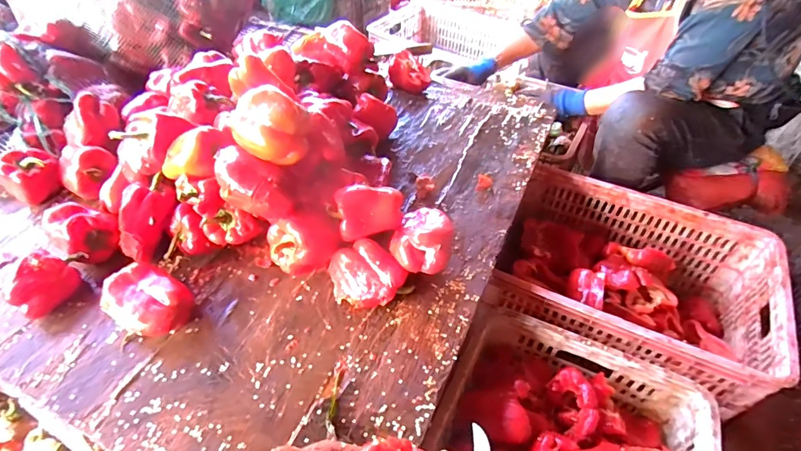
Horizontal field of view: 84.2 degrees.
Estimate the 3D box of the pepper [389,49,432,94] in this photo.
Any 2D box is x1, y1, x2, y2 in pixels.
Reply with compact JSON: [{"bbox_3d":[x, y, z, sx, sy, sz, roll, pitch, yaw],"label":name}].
[{"bbox_3d":[0.024,-0.377,1.091,0.103,0.056,0.103,4,47,4],"label":"pepper"}]

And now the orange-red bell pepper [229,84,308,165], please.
[{"bbox_3d":[-0.184,-0.140,0.626,0.101,0.081,0.077,-15,49,-14],"label":"orange-red bell pepper"}]

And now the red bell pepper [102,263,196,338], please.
[{"bbox_3d":[-0.351,0.110,0.621,0.110,0.060,0.087,31,54,26],"label":"red bell pepper"}]

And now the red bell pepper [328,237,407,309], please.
[{"bbox_3d":[-0.050,0.075,0.651,0.096,0.069,0.095,-18,49,-17],"label":"red bell pepper"}]

